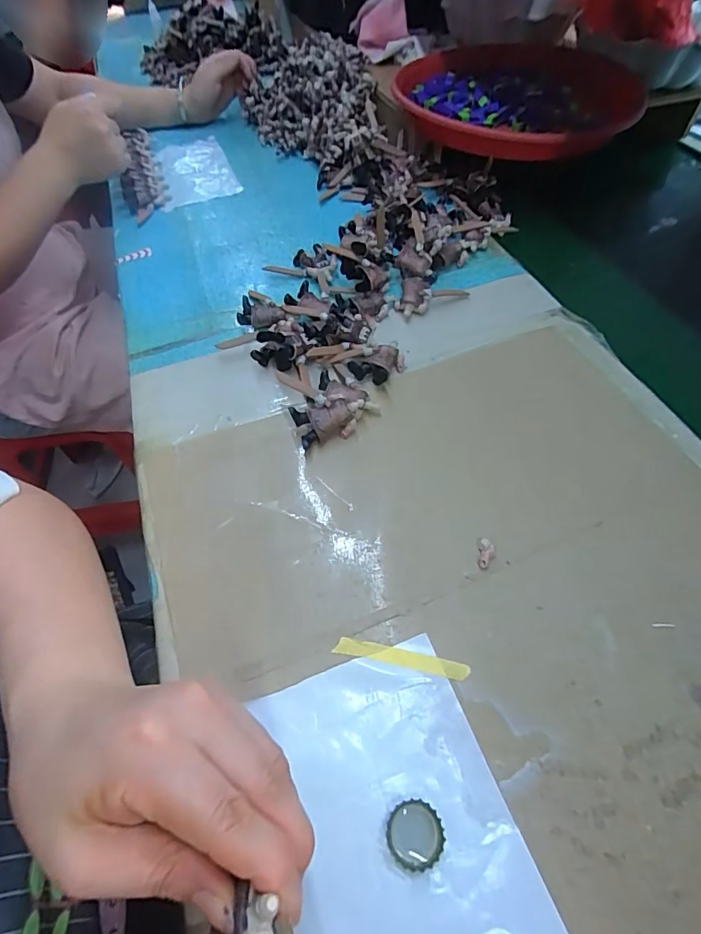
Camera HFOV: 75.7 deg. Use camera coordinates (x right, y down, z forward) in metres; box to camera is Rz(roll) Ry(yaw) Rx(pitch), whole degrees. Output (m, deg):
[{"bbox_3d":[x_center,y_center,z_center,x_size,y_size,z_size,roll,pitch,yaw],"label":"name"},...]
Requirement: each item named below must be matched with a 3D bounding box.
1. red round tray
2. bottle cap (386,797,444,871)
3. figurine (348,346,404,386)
[{"bbox_3d":[0.208,-0.448,0.551,0.272,0.046,0.272,-2,57,2],"label":"red round tray"},{"bbox_3d":[0.033,0.188,0.231,0.028,0.006,0.028,-8,57,-2],"label":"bottle cap"},{"bbox_3d":[0.026,-0.096,0.421,0.038,0.018,0.049,31,64,21],"label":"figurine"}]

